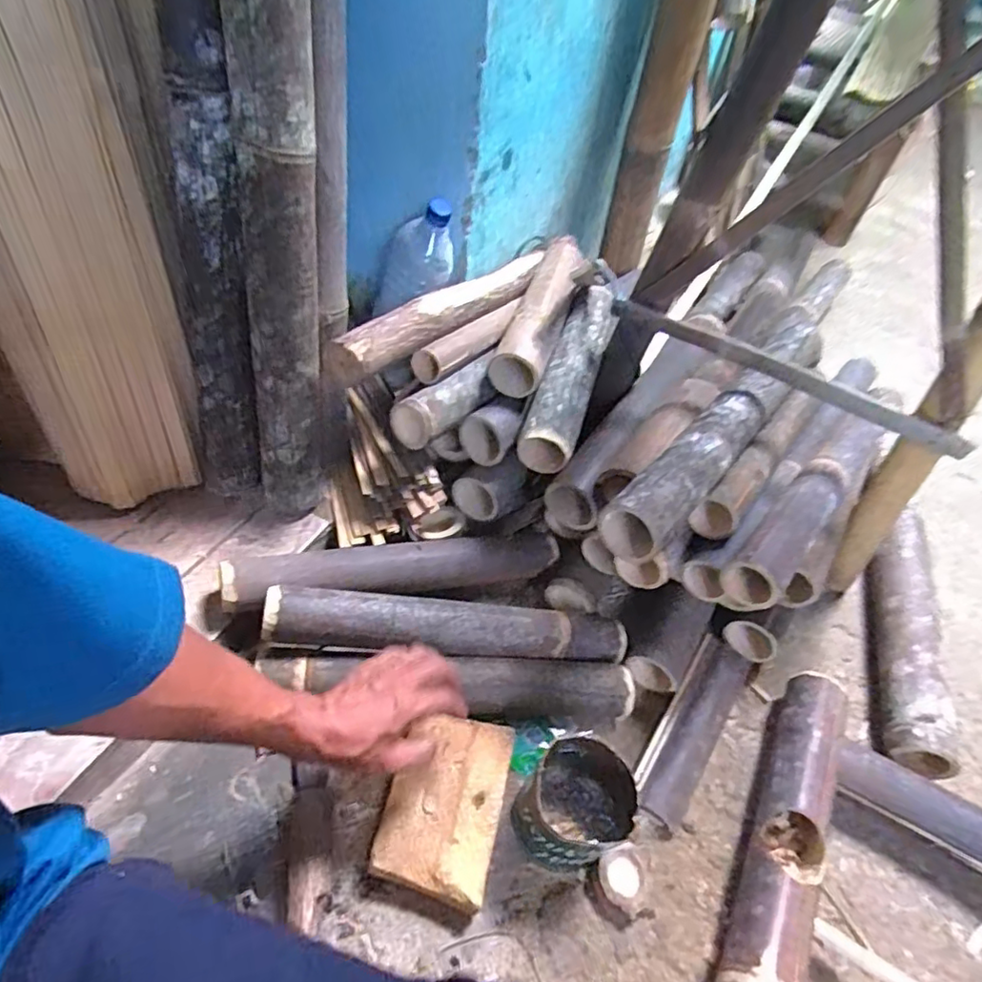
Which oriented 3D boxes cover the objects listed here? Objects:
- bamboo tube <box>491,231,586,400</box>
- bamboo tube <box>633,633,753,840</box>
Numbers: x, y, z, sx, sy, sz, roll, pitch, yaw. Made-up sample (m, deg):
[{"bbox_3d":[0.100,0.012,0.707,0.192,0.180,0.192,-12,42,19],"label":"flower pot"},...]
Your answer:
[{"bbox_3d":[0.078,-0.272,0.922,0.078,0.085,0.315,16,47,7],"label":"bamboo tube"},{"bbox_3d":[0.246,0.285,0.742,0.070,0.041,0.248,30,51,22],"label":"bamboo tube"}]

